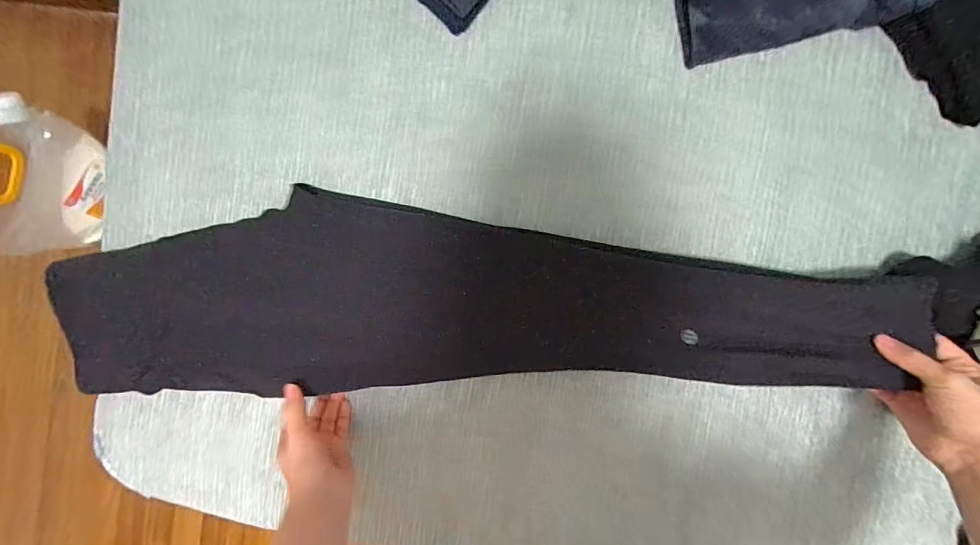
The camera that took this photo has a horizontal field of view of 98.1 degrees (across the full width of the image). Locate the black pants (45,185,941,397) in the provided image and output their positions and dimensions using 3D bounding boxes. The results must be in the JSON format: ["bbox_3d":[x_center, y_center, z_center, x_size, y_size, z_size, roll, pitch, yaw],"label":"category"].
[{"bbox_3d":[-0.040,0.028,0.442,0.867,0.061,0.201,1,92,6],"label":"black pants"}]

